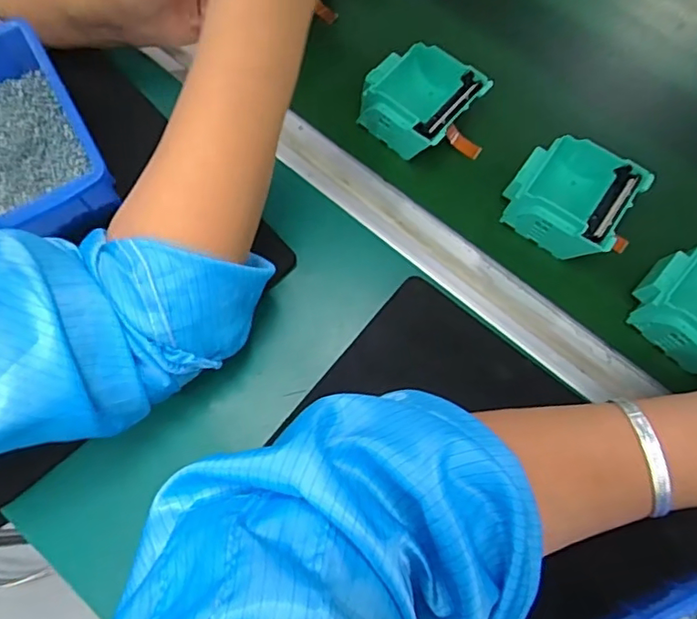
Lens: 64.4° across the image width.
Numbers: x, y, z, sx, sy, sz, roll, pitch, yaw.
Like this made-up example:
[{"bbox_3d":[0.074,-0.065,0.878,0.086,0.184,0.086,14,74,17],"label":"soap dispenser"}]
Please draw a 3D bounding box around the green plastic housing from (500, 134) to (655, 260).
[{"bbox_3d":[0.160,-0.082,0.402,0.079,0.039,0.076,35,75,10],"label":"green plastic housing"}]

